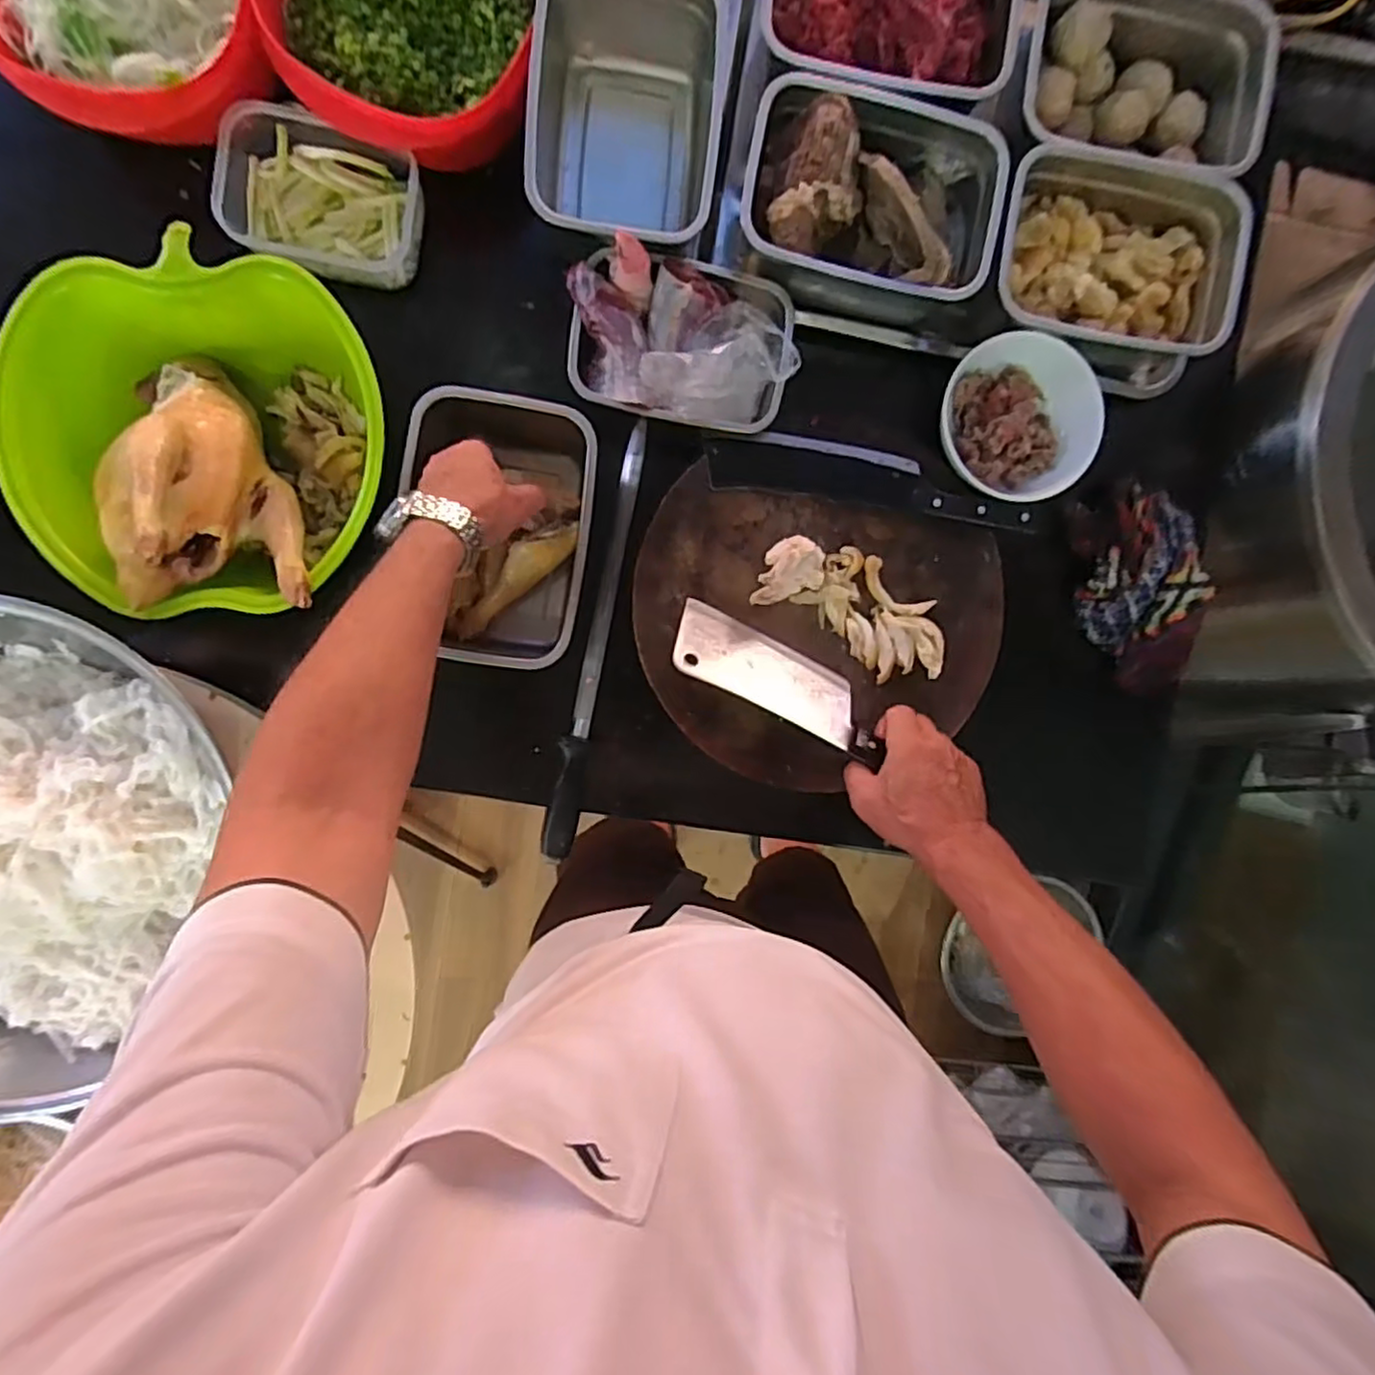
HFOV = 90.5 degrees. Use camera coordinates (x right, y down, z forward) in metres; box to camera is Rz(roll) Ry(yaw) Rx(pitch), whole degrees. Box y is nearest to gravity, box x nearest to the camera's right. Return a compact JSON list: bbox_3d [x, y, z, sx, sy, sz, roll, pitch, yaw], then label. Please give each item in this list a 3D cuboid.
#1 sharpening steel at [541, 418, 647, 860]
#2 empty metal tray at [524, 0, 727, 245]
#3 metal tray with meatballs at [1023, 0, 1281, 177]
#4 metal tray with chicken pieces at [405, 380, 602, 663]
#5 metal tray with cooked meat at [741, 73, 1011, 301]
[{"bbox_3d":[-0.085,-0.042,0.642,0.029,0.025,0.405,11,92,-5],"label":"sharpening steel"},{"bbox_3d":[-0.052,-0.472,0.581,0.150,0.095,0.214,7,93,-5],"label":"empty metal tray"},{"bbox_3d":[0.395,-0.527,0.600,0.215,0.062,0.144,11,92,-5],"label":"metal tray with meatballs"},{"bbox_3d":[-0.156,-0.133,0.584,0.146,0.092,0.216,7,93,-5],"label":"metal tray with chicken pieces"},{"bbox_3d":[0.155,-0.415,0.578,0.214,0.062,0.145,10,92,-5],"label":"metal tray with cooked meat"}]

